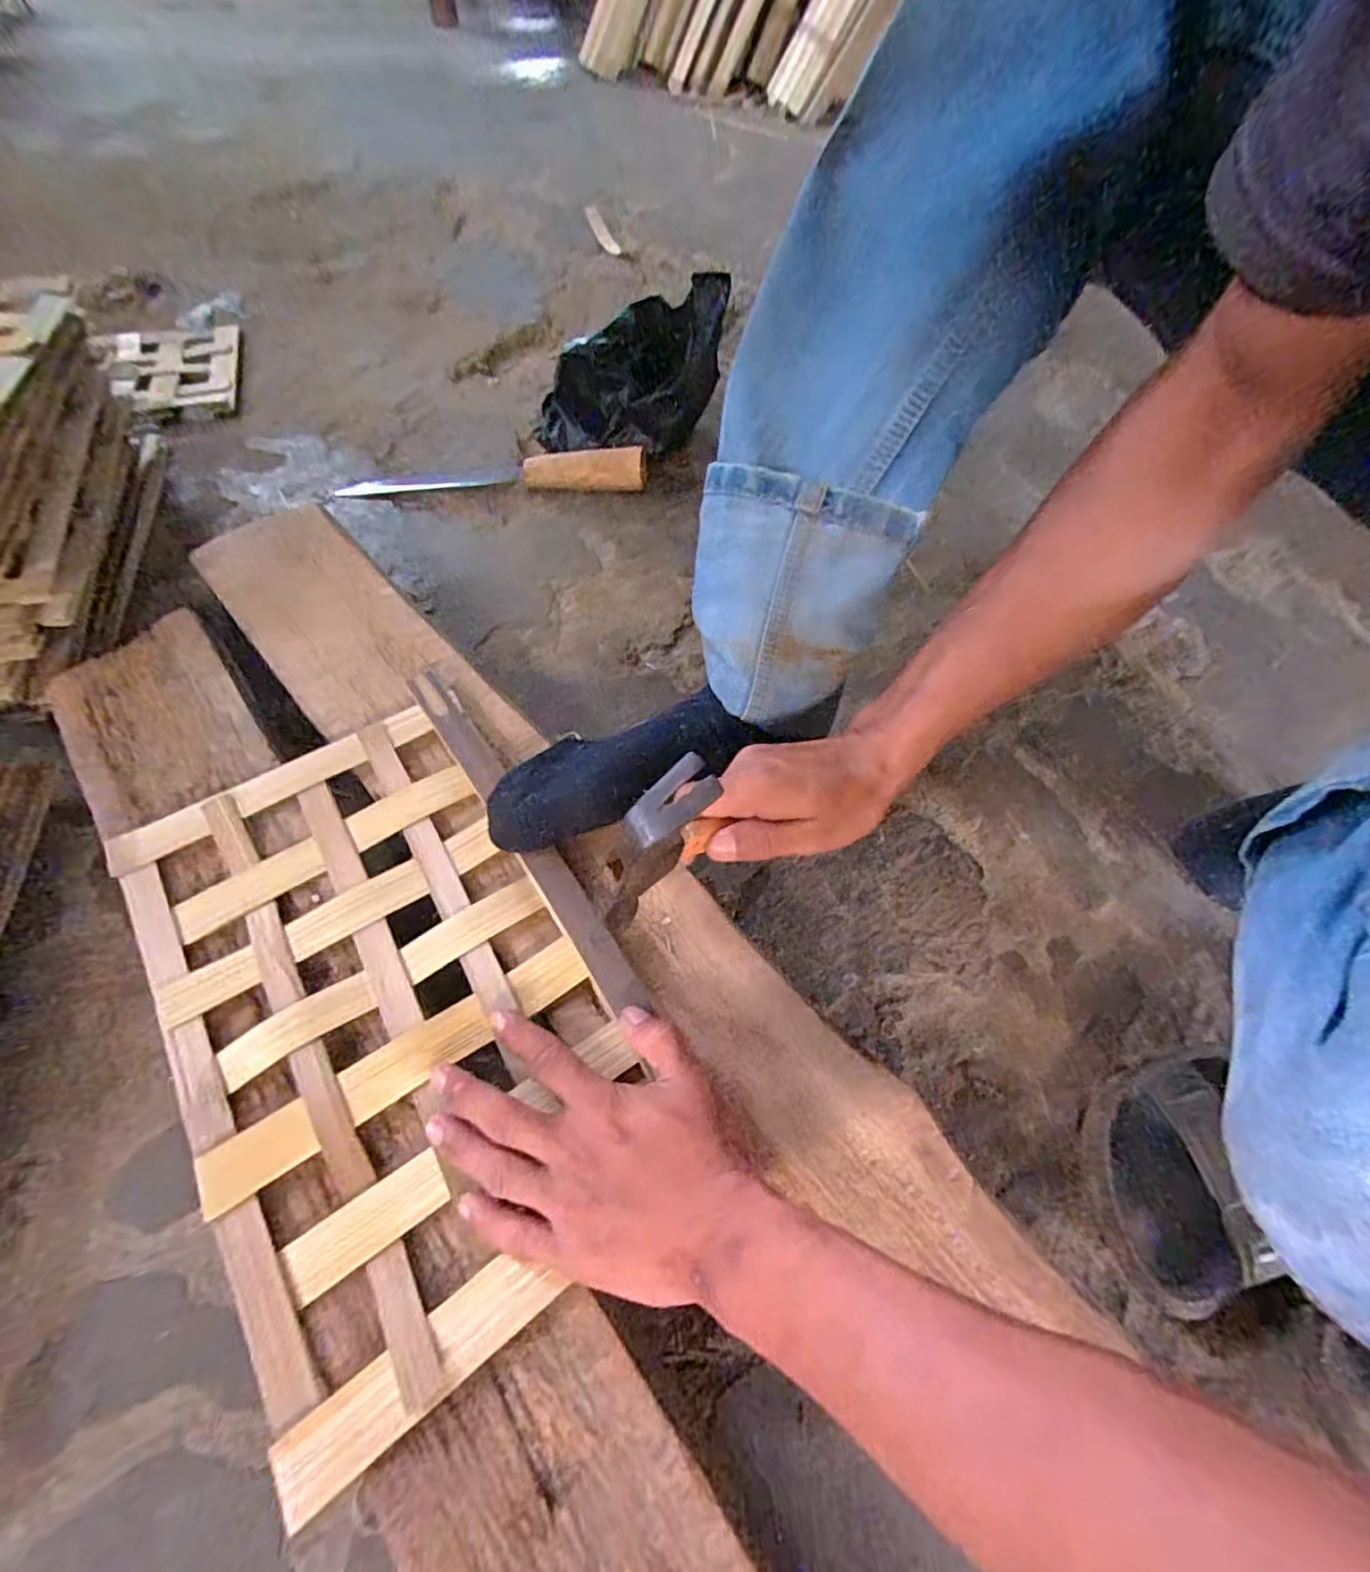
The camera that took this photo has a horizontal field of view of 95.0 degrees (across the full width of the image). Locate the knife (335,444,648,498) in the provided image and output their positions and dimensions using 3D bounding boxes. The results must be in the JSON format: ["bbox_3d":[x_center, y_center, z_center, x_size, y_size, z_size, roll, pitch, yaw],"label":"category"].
[{"bbox_3d":[-0.206,-0.339,0.673,0.325,0.039,0.047,-1,59,-4],"label":"knife"}]

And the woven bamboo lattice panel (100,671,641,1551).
[{"bbox_3d":[-0.165,0.112,0.354,0.225,0.019,0.349,-29,65,-19],"label":"woven bamboo lattice panel"}]

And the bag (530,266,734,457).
[{"bbox_3d":[-0.066,-0.444,0.690,0.200,0.147,0.114,5,59,-1],"label":"bag"}]

